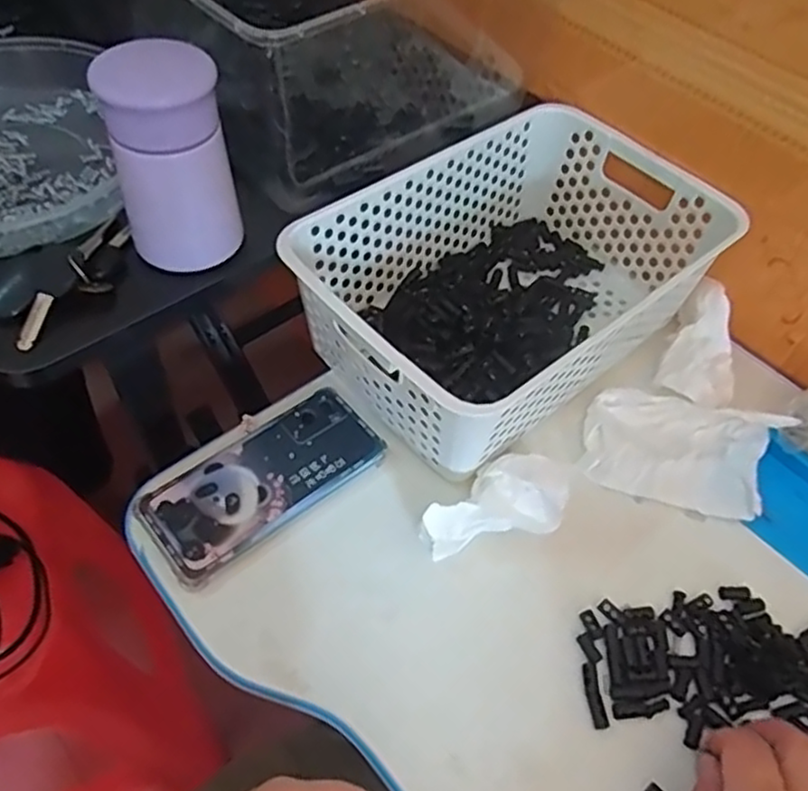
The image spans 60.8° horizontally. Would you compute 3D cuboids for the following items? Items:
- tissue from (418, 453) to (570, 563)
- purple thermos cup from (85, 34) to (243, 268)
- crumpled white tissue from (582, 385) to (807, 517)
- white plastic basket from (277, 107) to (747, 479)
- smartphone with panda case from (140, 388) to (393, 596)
[{"bbox_3d":[0.059,0.069,0.453,0.103,0.025,0.054,-12,56,-12],"label":"tissue"},{"bbox_3d":[-0.145,-0.146,0.434,0.068,0.122,0.066,2,54,-2],"label":"purple thermos cup"},{"bbox_3d":[0.201,0.037,0.504,0.132,0.027,0.085,15,55,7],"label":"crumpled white tissue"},{"bbox_3d":[0.085,-0.096,0.528,0.306,0.097,0.200,-36,64,-25],"label":"white plastic basket"},{"bbox_3d":[-0.097,0.055,0.475,0.159,0.008,0.082,-33,63,-24],"label":"smartphone with panda case"}]

